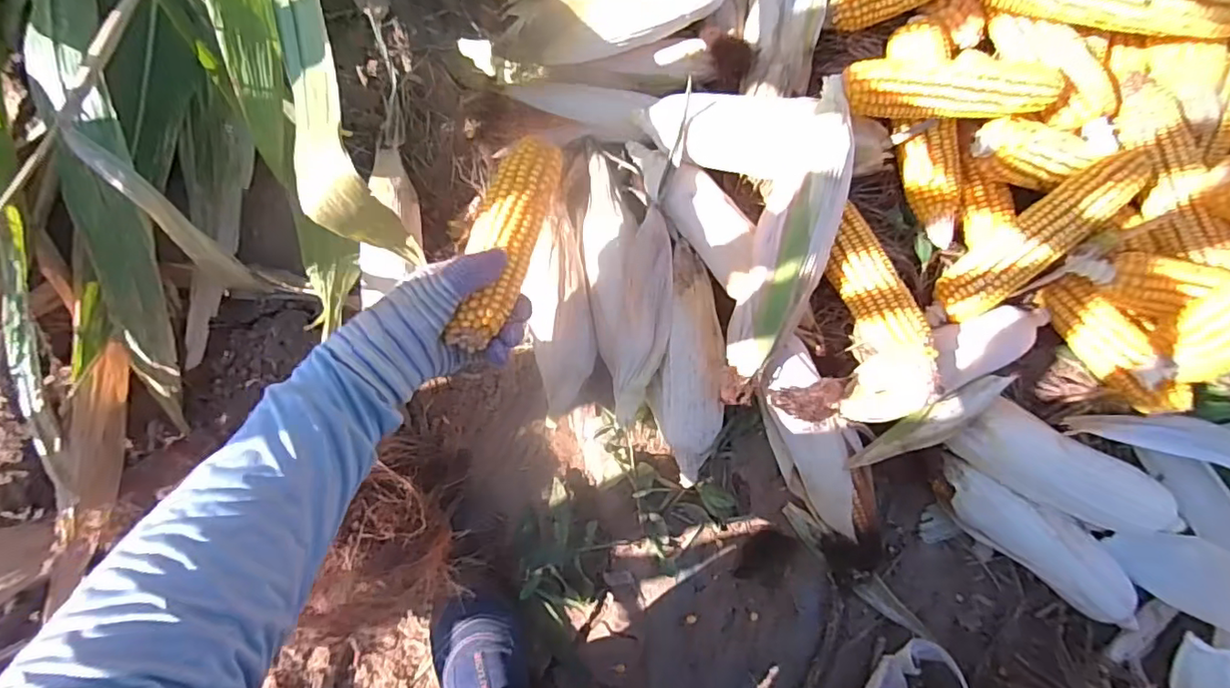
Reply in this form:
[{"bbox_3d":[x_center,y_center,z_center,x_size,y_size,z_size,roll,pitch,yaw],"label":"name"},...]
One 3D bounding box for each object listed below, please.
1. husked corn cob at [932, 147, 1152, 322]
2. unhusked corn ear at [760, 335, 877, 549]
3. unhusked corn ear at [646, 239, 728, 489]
[{"bbox_3d":[0.354,-0.088,0.489,0.178,0.039,0.049,-42,86,19],"label":"husked corn cob"},{"bbox_3d":[0.185,0.093,0.542,0.069,0.062,0.196,-22,87,2],"label":"unhusked corn ear"},{"bbox_3d":[0.070,0.023,0.565,0.071,0.045,0.227,1,88,3],"label":"unhusked corn ear"}]

